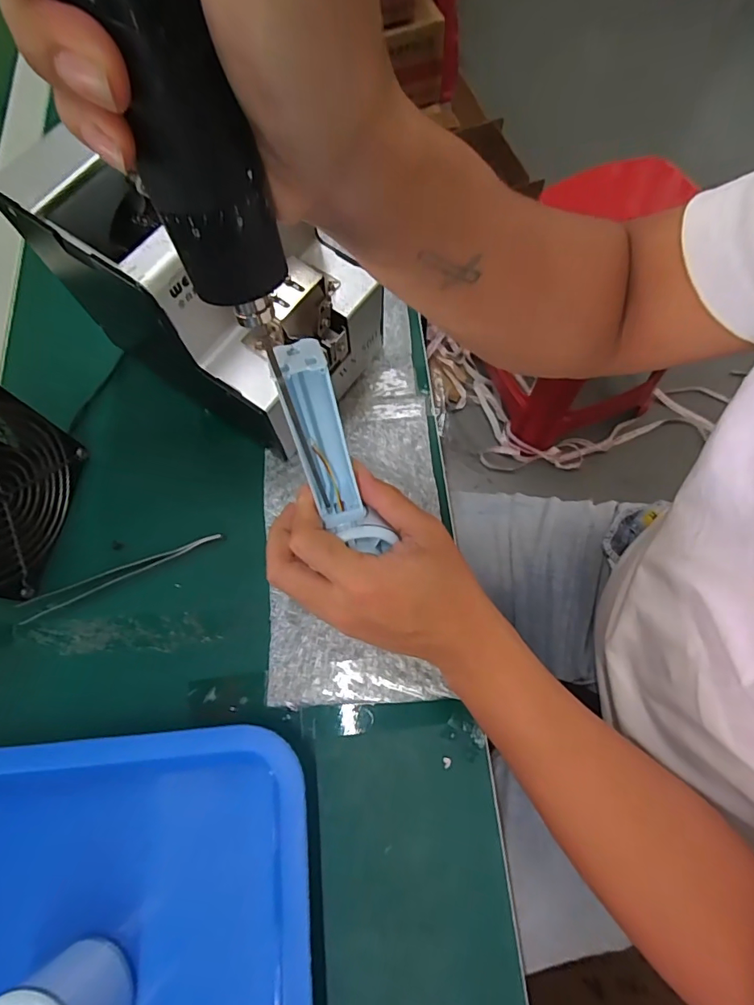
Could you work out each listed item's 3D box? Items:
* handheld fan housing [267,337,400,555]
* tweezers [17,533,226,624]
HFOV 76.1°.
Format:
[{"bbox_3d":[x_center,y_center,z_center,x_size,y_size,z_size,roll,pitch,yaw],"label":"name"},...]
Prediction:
[{"bbox_3d":[-0.027,-0.029,0.263,0.030,0.118,0.045,-21,36,-5],"label":"handheld fan housing"},{"bbox_3d":[-0.179,0.048,0.337,0.144,0.008,0.015,-23,73,-5],"label":"tweezers"}]

